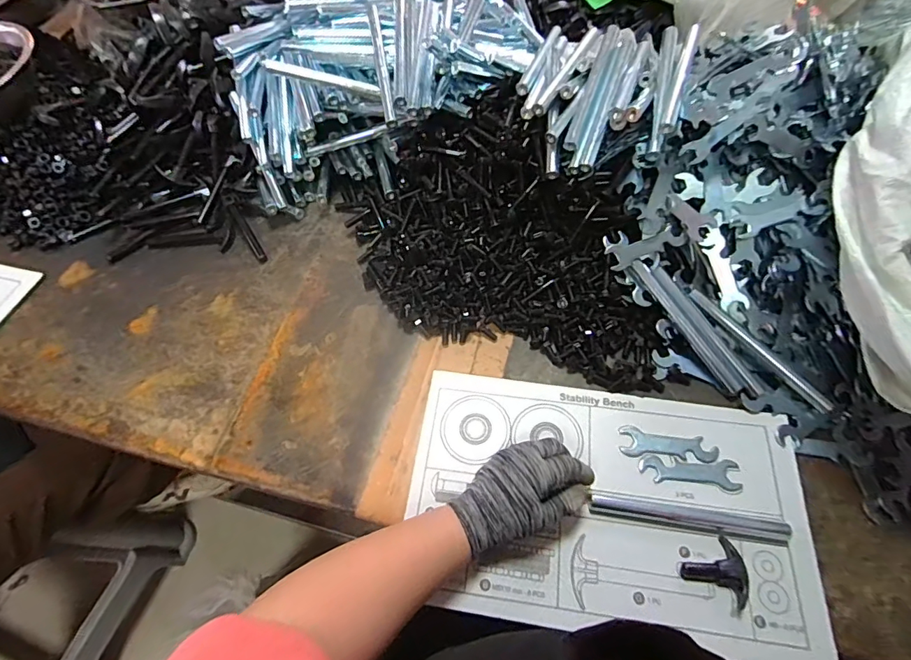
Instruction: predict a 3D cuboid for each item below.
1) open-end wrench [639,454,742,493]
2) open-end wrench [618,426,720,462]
[{"bbox_3d":[0.230,0.140,0.470,0.094,0.004,0.029,3,59,5],"label":"open-end wrench"},{"bbox_3d":[0.214,0.115,0.483,0.093,0.004,0.030,4,59,6],"label":"open-end wrench"}]

